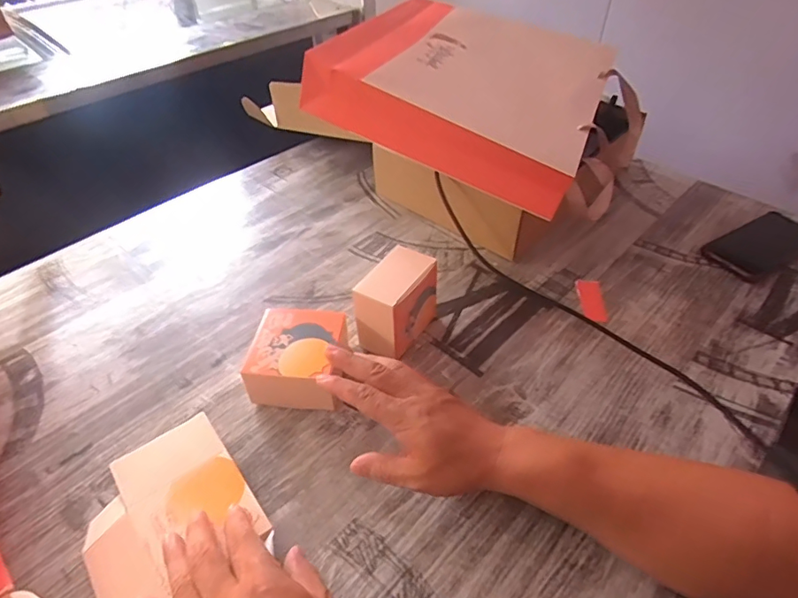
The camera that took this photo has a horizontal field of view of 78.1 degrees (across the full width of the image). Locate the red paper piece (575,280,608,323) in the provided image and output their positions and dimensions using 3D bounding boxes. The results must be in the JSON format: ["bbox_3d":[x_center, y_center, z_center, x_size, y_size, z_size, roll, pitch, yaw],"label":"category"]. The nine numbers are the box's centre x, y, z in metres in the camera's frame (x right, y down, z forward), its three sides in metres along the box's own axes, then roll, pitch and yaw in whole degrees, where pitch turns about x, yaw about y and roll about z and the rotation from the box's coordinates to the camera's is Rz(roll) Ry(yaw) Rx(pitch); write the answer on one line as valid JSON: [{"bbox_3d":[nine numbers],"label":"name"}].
[{"bbox_3d":[0.234,0.001,0.596,0.029,0.004,0.070,3,45,4],"label":"red paper piece"}]

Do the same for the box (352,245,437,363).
[{"bbox_3d":[0.001,0.005,0.534,0.053,0.090,0.090,22,49,22],"label":"box"}]

